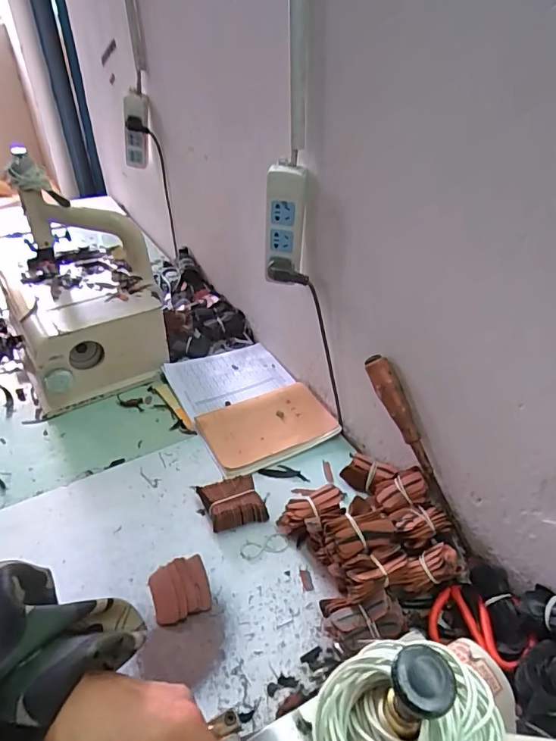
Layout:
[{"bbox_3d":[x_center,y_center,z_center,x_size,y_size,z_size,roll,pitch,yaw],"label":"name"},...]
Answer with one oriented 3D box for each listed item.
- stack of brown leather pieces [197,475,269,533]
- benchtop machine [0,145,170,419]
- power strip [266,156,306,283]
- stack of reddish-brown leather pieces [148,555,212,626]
[{"bbox_3d":[-0.063,0.182,0.661,0.075,0.027,0.074,-17,40,-18],"label":"stack of brown leather pieces"},{"bbox_3d":[-0.366,-0.153,0.888,0.279,0.320,0.315,-22,42,-24],"label":"benchtop machine"},{"bbox_3d":[0.009,-0.209,0.693,0.059,0.168,0.032,0,38,2],"label":"power strip"},{"bbox_3d":[-0.118,0.264,0.575,0.068,0.009,0.071,-16,40,-18],"label":"stack of reddish-brown leather pieces"}]

